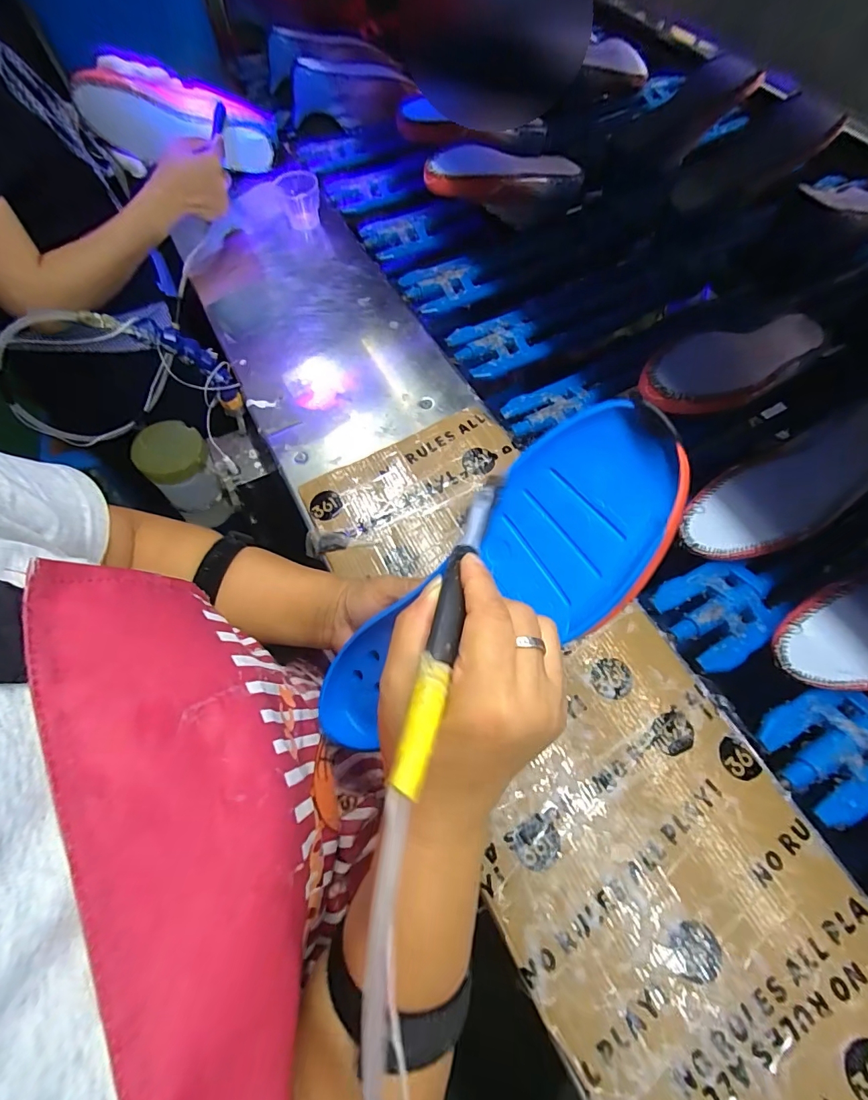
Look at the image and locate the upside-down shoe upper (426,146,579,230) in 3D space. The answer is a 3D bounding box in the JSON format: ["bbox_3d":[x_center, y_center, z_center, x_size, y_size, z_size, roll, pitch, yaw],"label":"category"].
[{"bbox_3d":[0.096,-0.509,0.650,0.249,0.071,0.080,-15,64,-26],"label":"upside-down shoe upper"}]

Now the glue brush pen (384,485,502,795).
[{"bbox_3d":[0.010,0.021,0.214,0.014,0.019,0.173,12,44,7],"label":"glue brush pen"}]

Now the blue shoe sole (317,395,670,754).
[{"bbox_3d":[0.027,0.029,0.278,0.261,0.033,0.092,-41,66,17],"label":"blue shoe sole"}]

